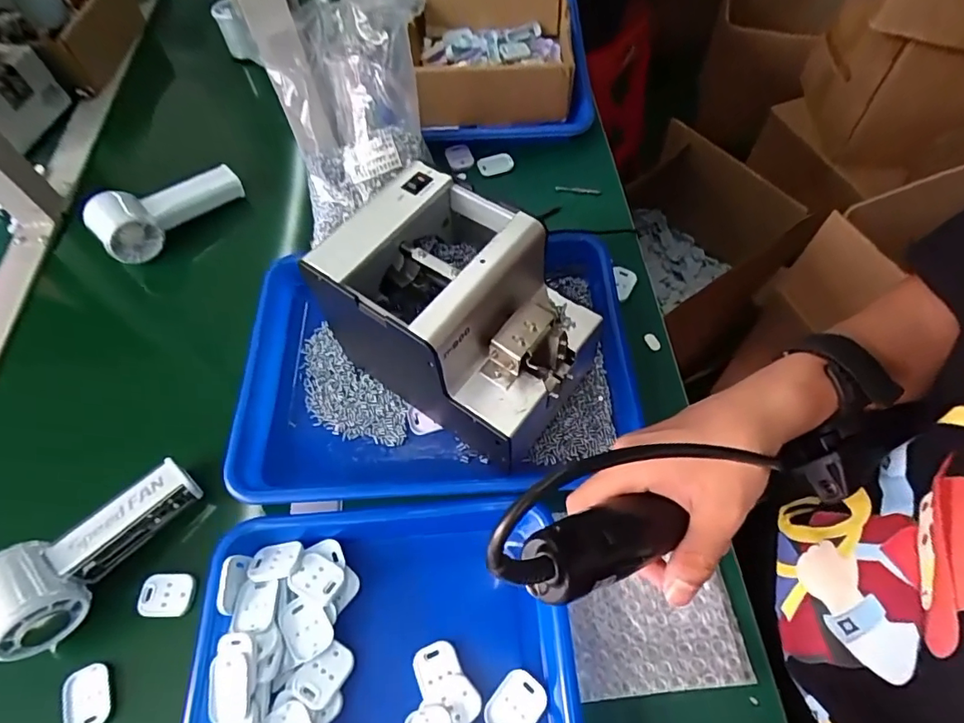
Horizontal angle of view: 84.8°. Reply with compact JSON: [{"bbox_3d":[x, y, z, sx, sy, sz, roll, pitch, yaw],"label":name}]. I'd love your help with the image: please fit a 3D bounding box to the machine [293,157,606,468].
[{"bbox_3d":[-0.014,-0.032,0.409,0.168,0.149,0.122,32,67,20],"label":"machine"}]

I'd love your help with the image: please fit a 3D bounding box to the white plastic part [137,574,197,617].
[{"bbox_3d":[-0.237,0.176,0.398,0.040,0.004,0.030,-3,60,3],"label":"white plastic part"}]

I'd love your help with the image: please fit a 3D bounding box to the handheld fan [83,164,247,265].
[{"bbox_3d":[-0.330,-0.162,0.555,0.149,0.056,0.046,-29,62,-13],"label":"handheld fan"}]

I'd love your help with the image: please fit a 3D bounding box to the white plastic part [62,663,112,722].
[{"bbox_3d":[-0.275,0.234,0.366,0.027,0.008,0.039,-22,61,-8],"label":"white plastic part"}]

